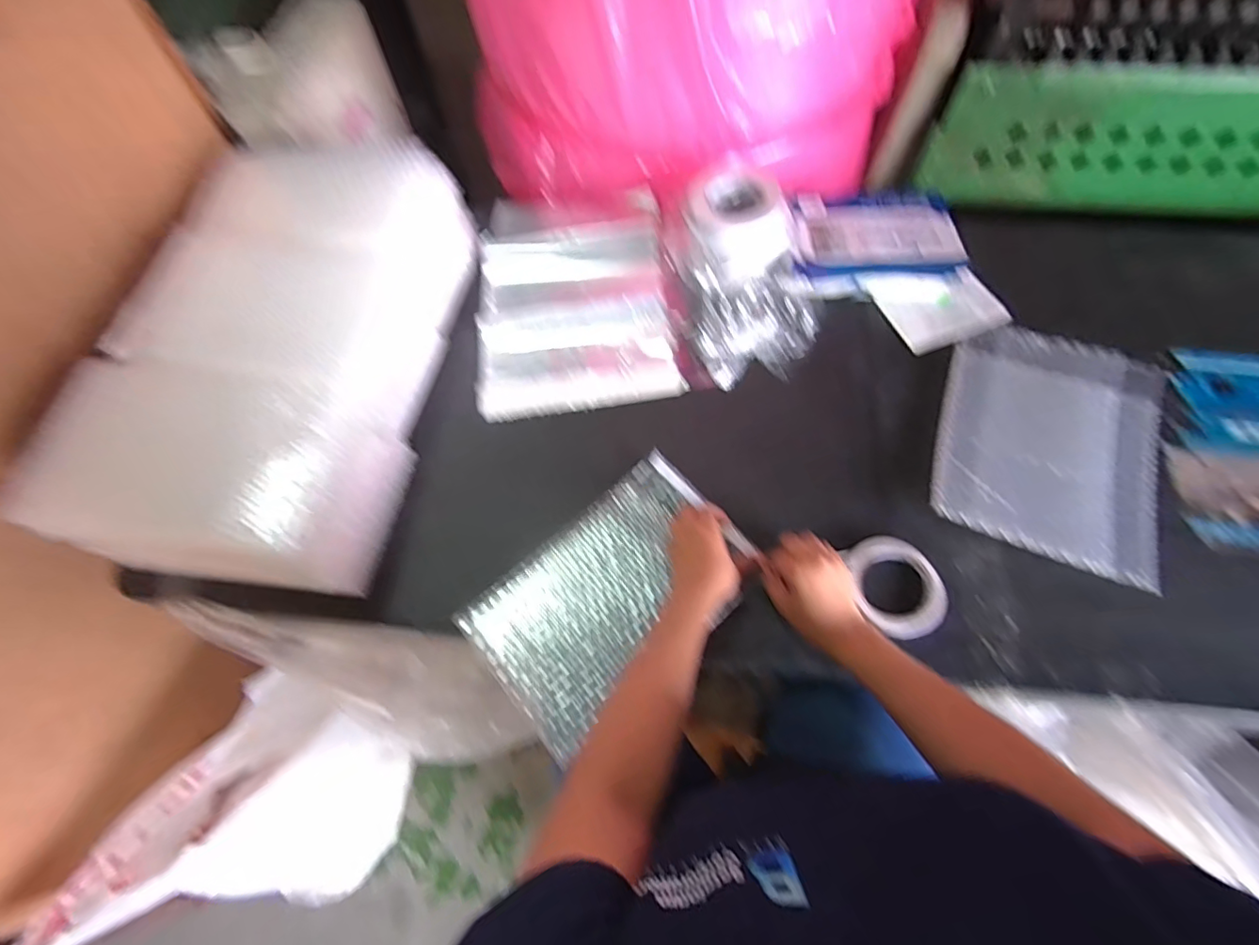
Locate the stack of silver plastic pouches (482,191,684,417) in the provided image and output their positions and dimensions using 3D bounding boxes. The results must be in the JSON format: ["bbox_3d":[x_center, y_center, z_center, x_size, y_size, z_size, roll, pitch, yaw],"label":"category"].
[{"bbox_3d":[-0.077,-0.270,0.801,0.284,0.052,0.407,-6,63,0],"label":"stack of silver plastic pouches"}]

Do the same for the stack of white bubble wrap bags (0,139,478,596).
[{"bbox_3d":[-0.425,-0.160,0.684,0.316,0.153,0.577,5,63,6],"label":"stack of white bubble wrap bags"}]

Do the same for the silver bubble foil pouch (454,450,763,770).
[{"bbox_3d":[-0.018,0.127,0.599,0.299,0.018,0.182,-39,67,-16],"label":"silver bubble foil pouch"}]

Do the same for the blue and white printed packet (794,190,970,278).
[{"bbox_3d":[0.348,-0.346,0.774,0.223,0.038,0.143,0,63,3],"label":"blue and white printed packet"}]

